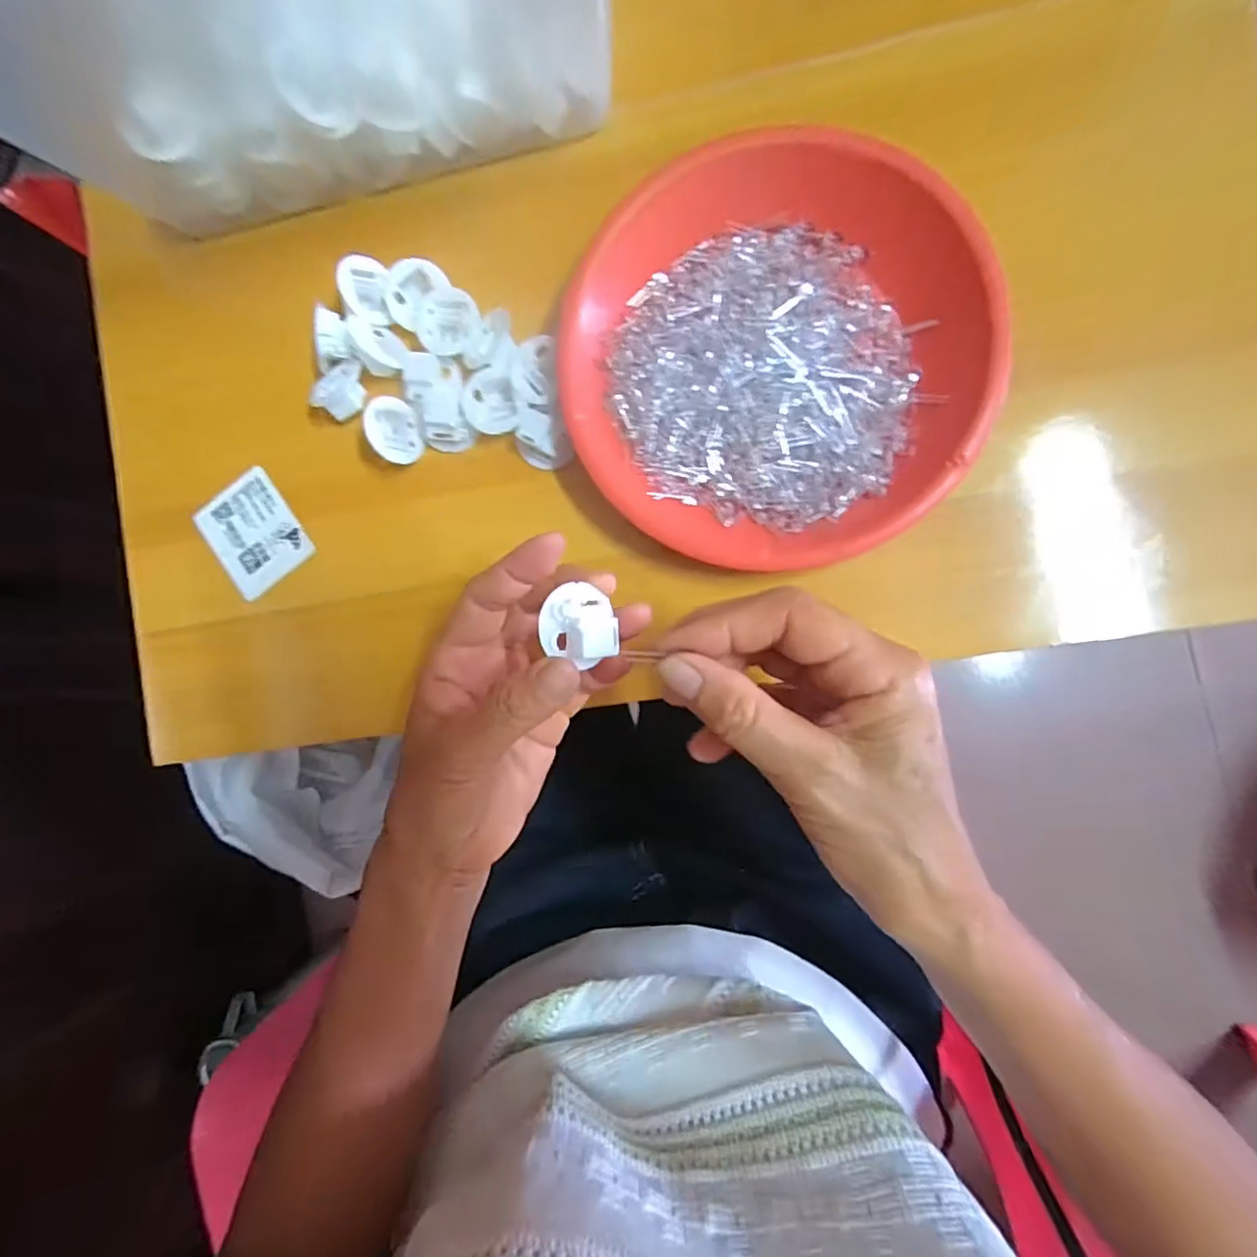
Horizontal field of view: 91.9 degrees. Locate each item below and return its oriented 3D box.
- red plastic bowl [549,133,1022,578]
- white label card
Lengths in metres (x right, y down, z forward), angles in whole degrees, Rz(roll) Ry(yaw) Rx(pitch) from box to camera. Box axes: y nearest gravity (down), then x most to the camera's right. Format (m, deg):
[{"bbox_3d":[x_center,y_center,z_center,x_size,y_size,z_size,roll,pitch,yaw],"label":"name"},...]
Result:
[{"bbox_3d":[0.064,-0.124,0.279,0.180,0.027,0.189,-32,86,5],"label":"red plastic bowl"},{"bbox_3d":[-0.208,-0.053,0.337,0.050,0.004,0.061,-37,85,5],"label":"white label card"}]

